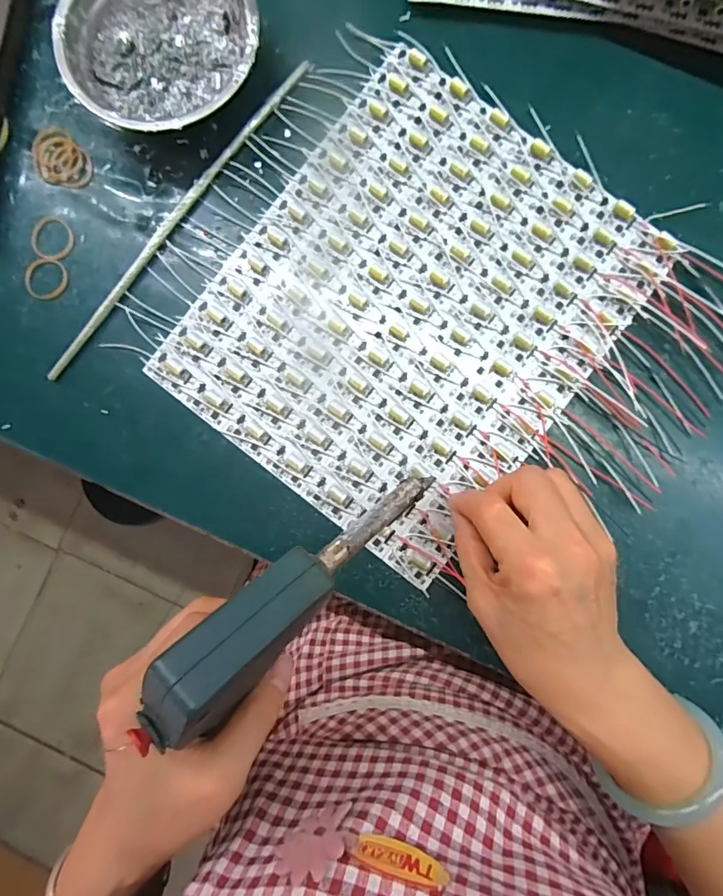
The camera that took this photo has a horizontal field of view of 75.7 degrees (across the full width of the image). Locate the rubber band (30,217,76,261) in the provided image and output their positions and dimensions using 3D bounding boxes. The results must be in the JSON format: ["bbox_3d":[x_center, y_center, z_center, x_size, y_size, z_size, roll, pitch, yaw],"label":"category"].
[{"bbox_3d":[-0.218,-0.147,0.328,0.030,0.004,0.029,0,87,2],"label":"rubber band"}]

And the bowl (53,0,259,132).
[{"bbox_3d":[-0.130,-0.266,0.311,0.122,0.039,0.128,0,87,2],"label":"bowl"}]

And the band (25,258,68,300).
[{"bbox_3d":[-0.220,-0.118,0.325,0.028,0.004,0.029,0,89,-7],"label":"band"}]

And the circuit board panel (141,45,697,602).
[{"bbox_3d":[0.034,-0.093,0.314,0.237,0.008,0.284,37,89,3],"label":"circuit board panel"}]

